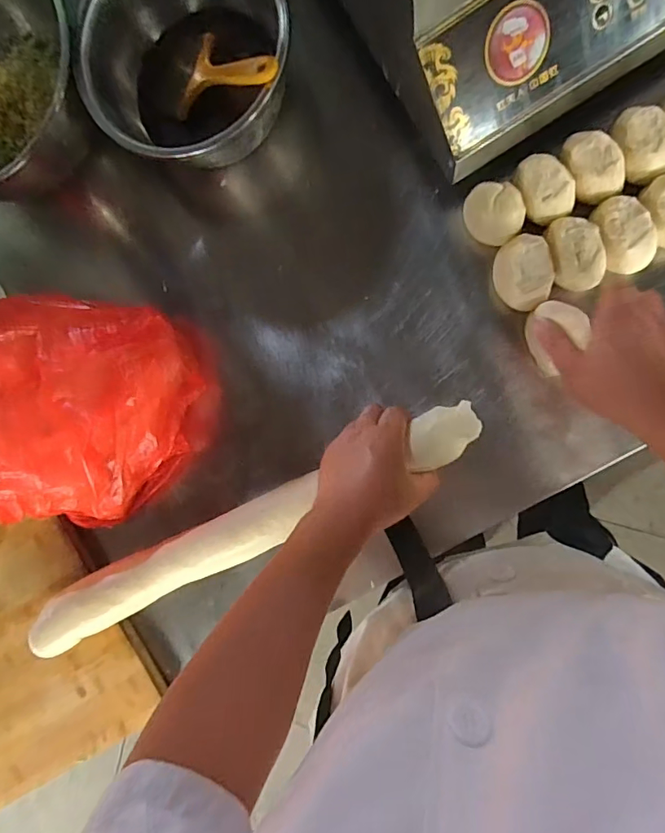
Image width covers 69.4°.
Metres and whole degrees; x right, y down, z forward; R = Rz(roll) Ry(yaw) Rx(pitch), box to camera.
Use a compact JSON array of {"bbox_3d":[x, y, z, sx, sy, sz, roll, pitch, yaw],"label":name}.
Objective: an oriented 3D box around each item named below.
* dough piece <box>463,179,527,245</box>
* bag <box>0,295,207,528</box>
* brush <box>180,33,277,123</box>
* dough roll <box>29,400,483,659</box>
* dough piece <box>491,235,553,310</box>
[{"bbox_3d":[0.160,-0.200,0.483,0.053,0.050,0.056,-16,90,10],"label":"dough piece"},{"bbox_3d":[-0.267,0.002,0.490,0.203,0.138,0.246,14,95,8],"label":"bag"},{"bbox_3d":[-0.104,-0.341,0.476,0.145,0.016,0.078,29,98,40],"label":"brush"},{"bbox_3d":[-0.096,0.124,0.506,0.525,0.057,0.055,-28,88,13],"label":"dough roll"},{"bbox_3d":[0.191,-0.142,0.480,0.053,0.044,0.072,-13,91,10],"label":"dough piece"}]

